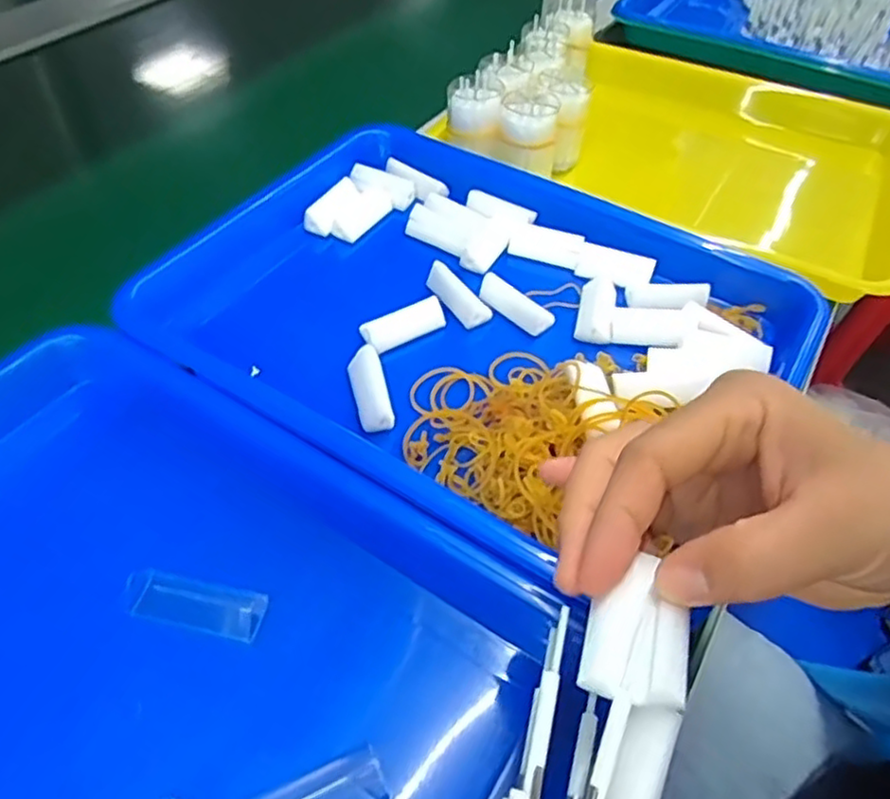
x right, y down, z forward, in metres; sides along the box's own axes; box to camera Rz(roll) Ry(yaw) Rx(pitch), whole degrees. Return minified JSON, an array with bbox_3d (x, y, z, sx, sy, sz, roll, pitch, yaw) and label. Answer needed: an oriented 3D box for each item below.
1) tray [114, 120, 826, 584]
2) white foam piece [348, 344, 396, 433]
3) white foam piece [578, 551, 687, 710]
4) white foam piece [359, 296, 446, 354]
[{"bbox_3d":[0.011,-0.048,0.383,0.345,0.045,0.247,27,54,19],"label":"tray"},{"bbox_3d":[-0.038,-0.006,0.341,0.017,0.013,0.046,-12,51,-12],"label":"white foam piece"},{"bbox_3d":[0.055,0.064,0.191,0.026,0.009,0.043,14,51,9],"label":"white foam piece"},{"bbox_3d":[-0.023,-0.040,0.374,0.047,0.017,0.015,-27,56,-22],"label":"white foam piece"}]

